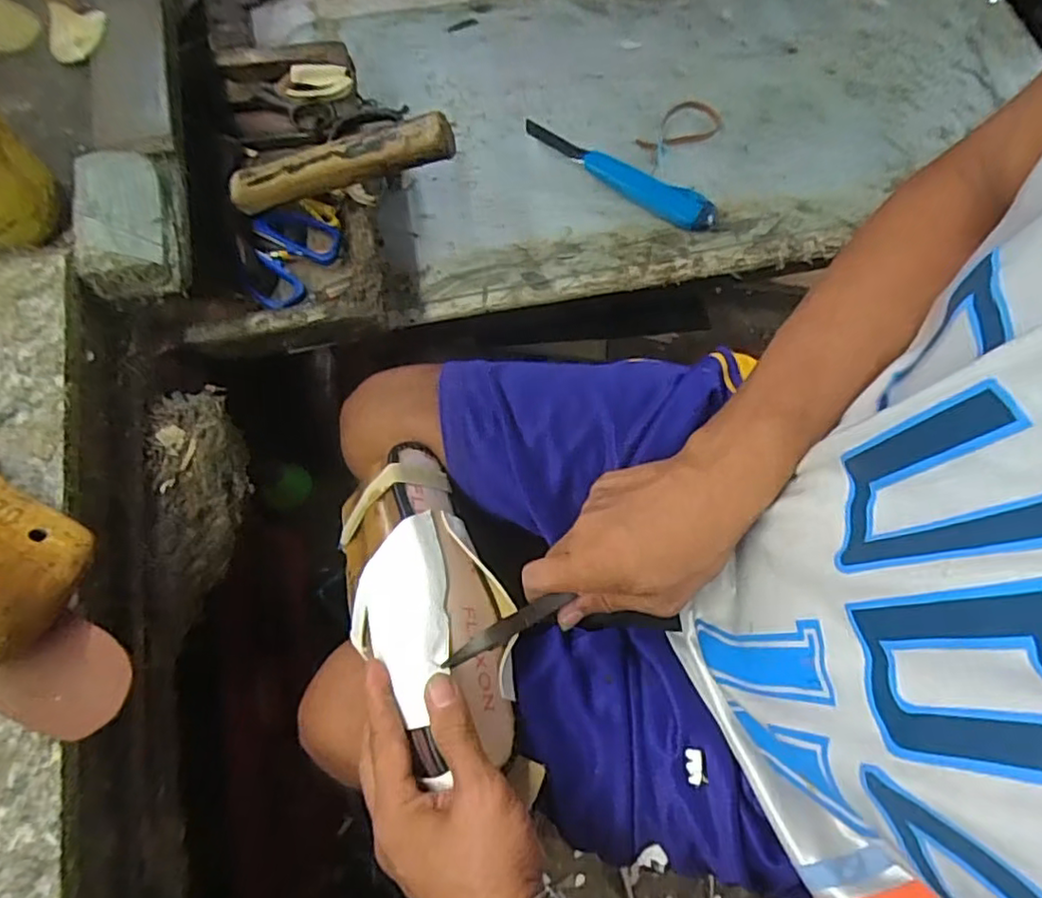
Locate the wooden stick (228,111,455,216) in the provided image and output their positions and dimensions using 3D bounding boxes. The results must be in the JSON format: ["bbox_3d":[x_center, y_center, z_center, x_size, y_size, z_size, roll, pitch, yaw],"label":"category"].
[{"bbox_3d":[-0.153,-0.237,0.529,0.198,0.033,0.024,-9,69,15],"label":"wooden stick"}]

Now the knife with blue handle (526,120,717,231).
[{"bbox_3d":[0.105,-0.286,0.658,0.210,0.026,0.036,32,72,9],"label":"knife with blue handle"}]

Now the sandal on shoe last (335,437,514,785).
[{"bbox_3d":[-0.066,0.105,0.444,0.103,0.069,0.215,-20,61,-9],"label":"sandal on shoe last"}]

